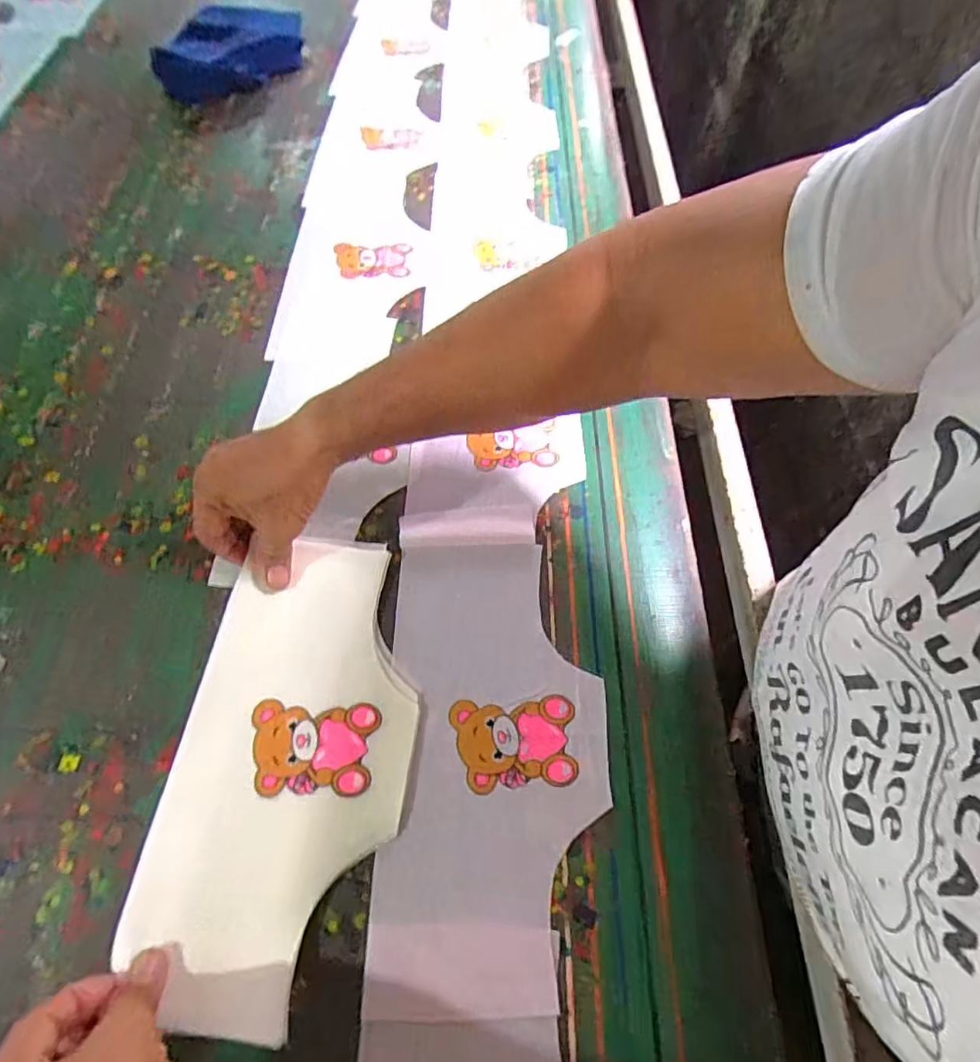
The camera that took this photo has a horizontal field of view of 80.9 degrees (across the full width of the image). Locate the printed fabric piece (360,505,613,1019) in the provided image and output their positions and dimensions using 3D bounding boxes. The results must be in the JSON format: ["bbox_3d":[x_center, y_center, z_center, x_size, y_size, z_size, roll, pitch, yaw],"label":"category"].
[{"bbox_3d":[0.004,0.129,0.403,0.150,0.007,0.326,0,61,0],"label":"printed fabric piece"}]

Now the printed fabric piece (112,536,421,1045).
[{"bbox_3d":[-0.134,0.146,0.396,0.157,0.005,0.304,5,61,3],"label":"printed fabric piece"}]

